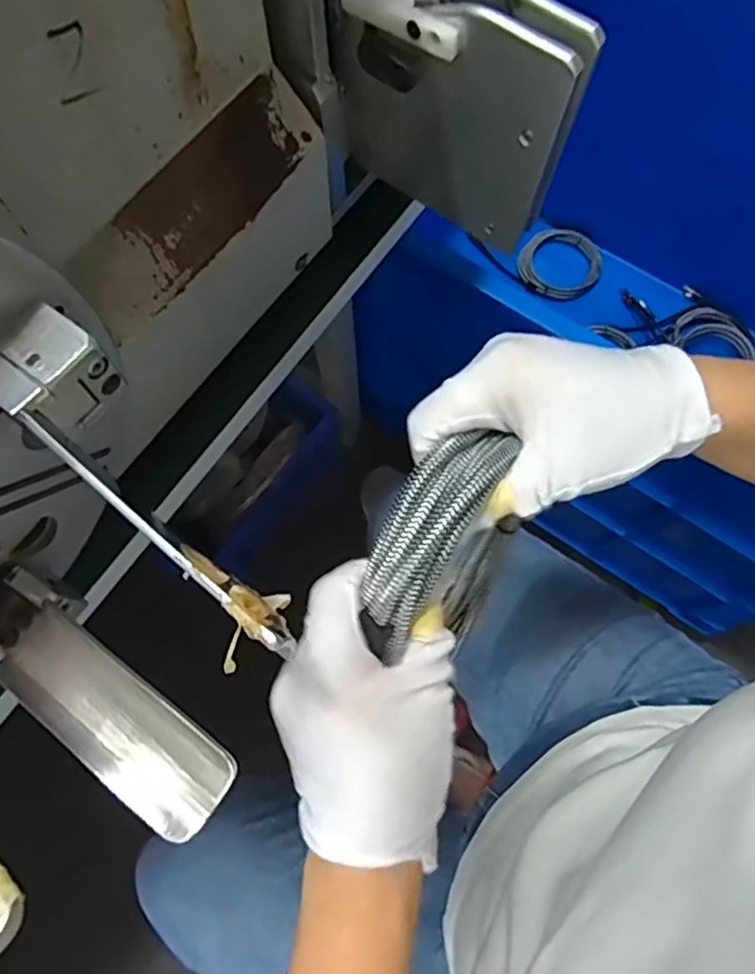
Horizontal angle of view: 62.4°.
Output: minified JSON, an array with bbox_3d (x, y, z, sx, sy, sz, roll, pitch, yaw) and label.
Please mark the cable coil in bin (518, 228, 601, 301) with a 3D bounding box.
[{"bbox_3d":[0.346,-0.419,1.168,0.144,0.029,0.161,41,77,11],"label":"cable coil in bin"}]

